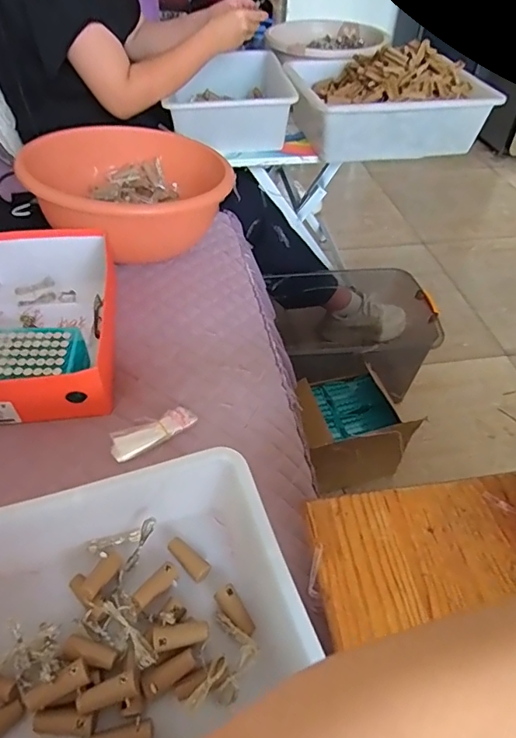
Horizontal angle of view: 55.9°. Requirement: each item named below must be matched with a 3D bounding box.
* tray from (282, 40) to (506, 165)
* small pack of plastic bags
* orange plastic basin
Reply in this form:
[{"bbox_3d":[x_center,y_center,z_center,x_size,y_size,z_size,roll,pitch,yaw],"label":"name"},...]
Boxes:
[{"bbox_3d":[0.281,-0.618,1.105,0.403,0.179,0.314,-9,48,-11],"label":"tray"},{"bbox_3d":[-0.136,0.081,0.630,0.112,0.020,0.035,-27,53,-25],"label":"small pack of plastic bags"},{"bbox_3d":[-0.231,-0.314,0.890,0.326,0.152,0.302,1,47,-1],"label":"orange plastic basin"}]

